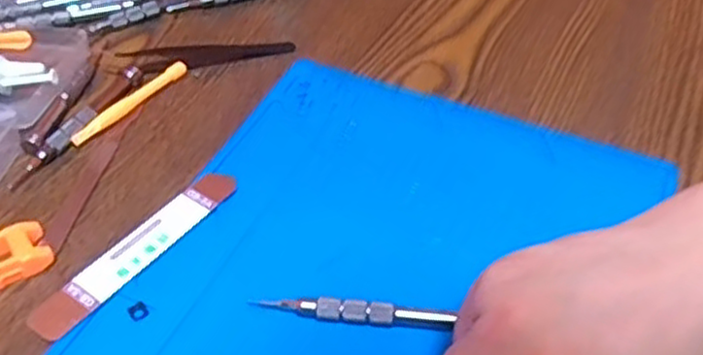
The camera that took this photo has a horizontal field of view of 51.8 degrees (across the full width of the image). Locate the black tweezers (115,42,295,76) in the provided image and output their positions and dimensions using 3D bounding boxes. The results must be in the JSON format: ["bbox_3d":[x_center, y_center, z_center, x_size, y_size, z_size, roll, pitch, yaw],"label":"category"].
[{"bbox_3d":[-0.087,-0.077,0.449,0.103,0.010,0.014,-10,46,-11],"label":"black tweezers"}]

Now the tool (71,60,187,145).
[{"bbox_3d":[-0.127,-0.044,0.417,0.011,0.007,0.083,26,50,23],"label":"tool"}]

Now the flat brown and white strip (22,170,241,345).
[{"bbox_3d":[-0.100,0.032,0.341,0.023,0.005,0.114,28,51,25],"label":"flat brown and white strip"}]

